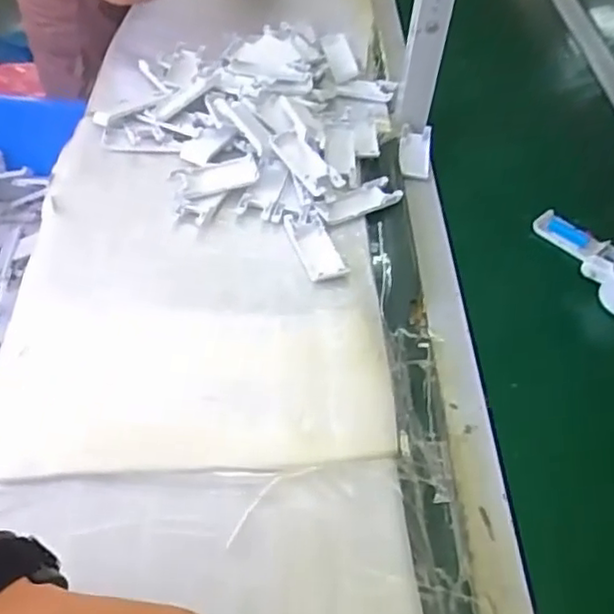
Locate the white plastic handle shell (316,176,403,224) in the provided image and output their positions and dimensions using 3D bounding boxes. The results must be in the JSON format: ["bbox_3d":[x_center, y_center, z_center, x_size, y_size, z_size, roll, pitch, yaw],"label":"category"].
[{"bbox_3d":[0.057,-0.126,0.769,0.105,0.012,0.041,-20,54,-22],"label":"white plastic handle shell"}]

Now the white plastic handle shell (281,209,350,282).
[{"bbox_3d":[0.008,-0.069,0.712,0.044,0.009,0.104,-10,51,-15],"label":"white plastic handle shell"}]

